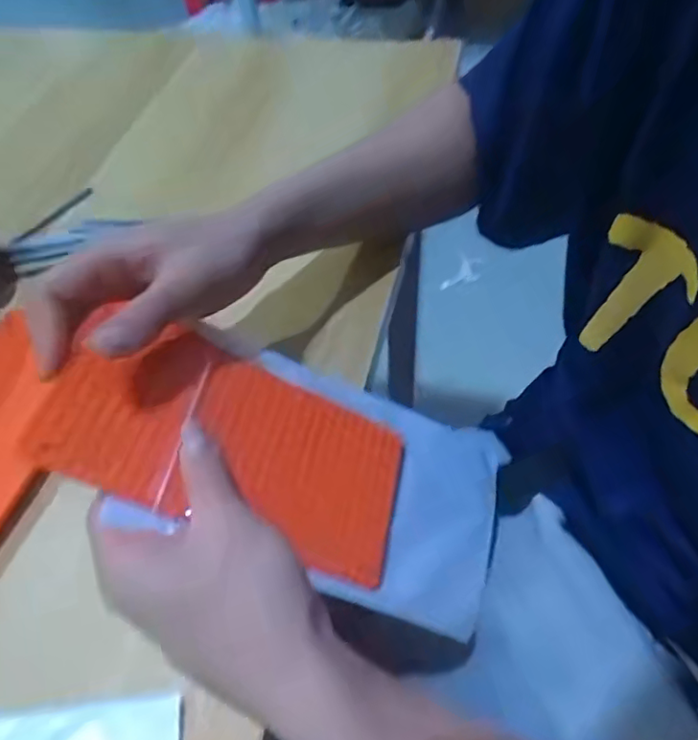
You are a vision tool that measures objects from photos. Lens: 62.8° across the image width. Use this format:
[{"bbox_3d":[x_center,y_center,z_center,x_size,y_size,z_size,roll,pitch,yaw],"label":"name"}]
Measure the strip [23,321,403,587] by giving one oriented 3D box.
[{"bbox_3d":[-0.056,0.039,0.309,0.191,0.014,0.102,22,53,-20],"label":"strip"}]

